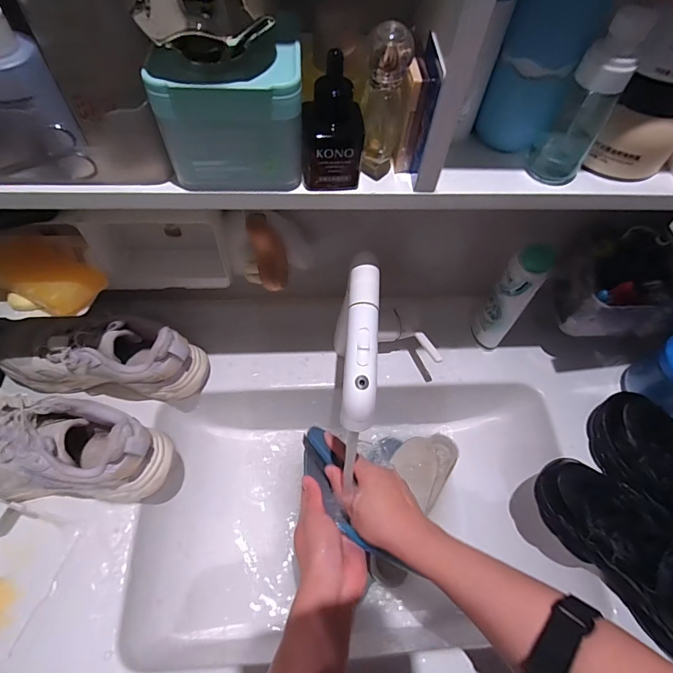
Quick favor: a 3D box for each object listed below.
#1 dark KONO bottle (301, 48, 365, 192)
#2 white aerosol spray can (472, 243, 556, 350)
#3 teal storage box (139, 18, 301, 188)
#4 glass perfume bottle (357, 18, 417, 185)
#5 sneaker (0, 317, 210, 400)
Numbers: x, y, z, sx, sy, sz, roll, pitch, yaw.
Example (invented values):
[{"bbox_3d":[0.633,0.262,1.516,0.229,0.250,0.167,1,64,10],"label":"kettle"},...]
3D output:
[{"bbox_3d":[-0.002,-0.143,0.287,0.041,0.082,0.035,2,59,-3],"label":"dark KONO bottle"},{"bbox_3d":[0.212,-0.042,0.530,0.042,0.178,0.033,28,61,12],"label":"white aerosol spray can"},{"bbox_3d":[-0.068,-0.148,0.282,0.089,0.081,0.061,2,59,-3],"label":"teal storage box"},{"bbox_3d":[0.032,-0.154,0.287,0.031,0.095,0.024,9,59,1],"label":"glass perfume bottle"},{"bbox_3d":[-0.285,0.010,0.507,0.230,0.093,0.097,5,59,-1],"label":"sneaker"}]

